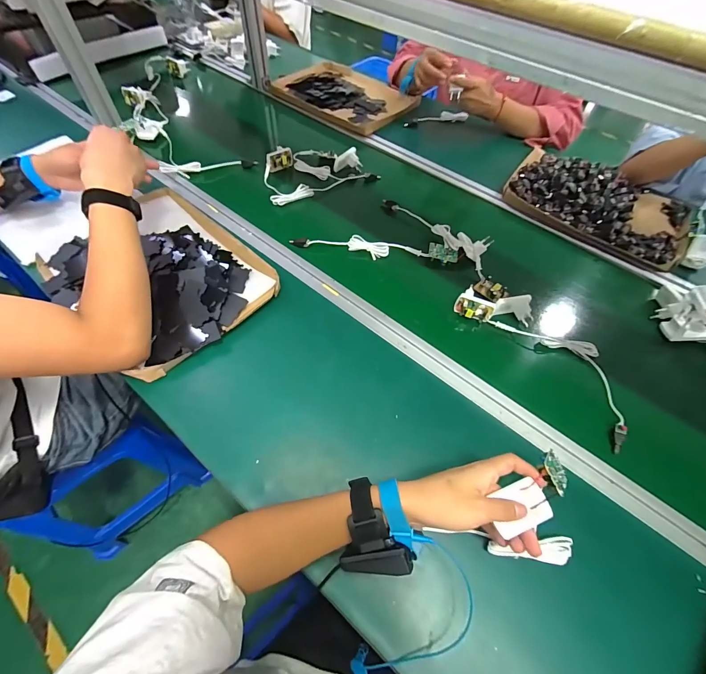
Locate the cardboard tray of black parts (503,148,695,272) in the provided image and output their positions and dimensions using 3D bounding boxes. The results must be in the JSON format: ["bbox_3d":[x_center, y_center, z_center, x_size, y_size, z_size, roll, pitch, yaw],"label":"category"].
[{"bbox_3d":[0.544,-0.312,0.736,0.361,0.069,0.280,28,59,18],"label":"cardboard tray of black parts"}]

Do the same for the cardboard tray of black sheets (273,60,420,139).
[{"bbox_3d":[-0.015,-0.716,0.992,0.377,0.030,0.301,33,60,20],"label":"cardboard tray of black sheets"}]

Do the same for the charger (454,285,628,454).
[{"bbox_3d":[0.309,0.013,0.525,0.122,0.043,0.305,-34,62,-23],"label":"charger"}]

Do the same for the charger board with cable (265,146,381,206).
[{"bbox_3d":[-0.091,-0.385,0.765,0.254,0.047,0.166,-24,58,-17],"label":"charger board with cable"}]

